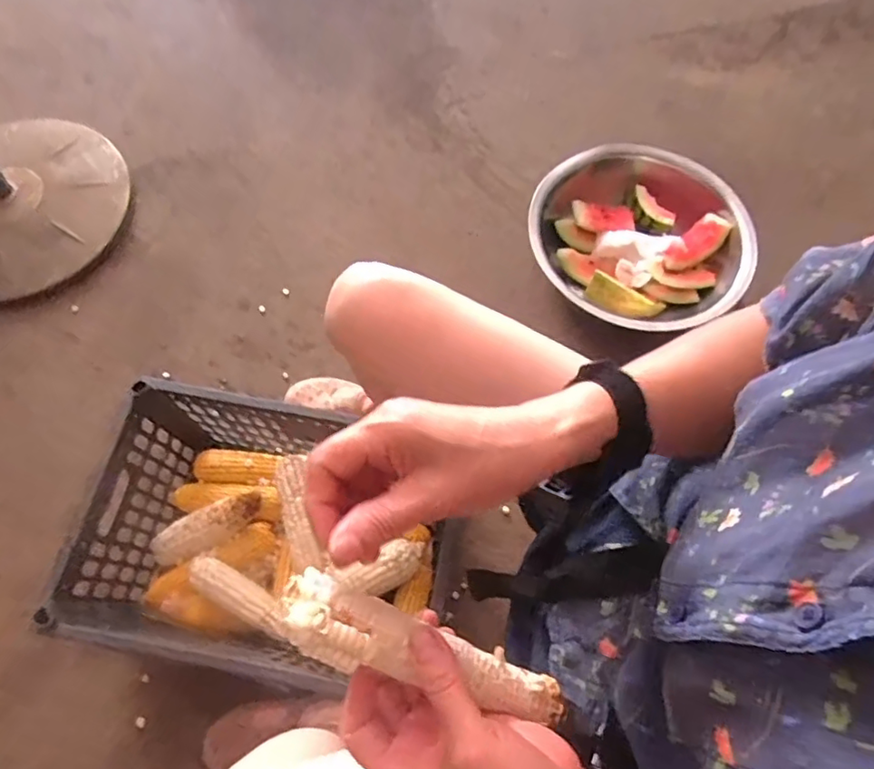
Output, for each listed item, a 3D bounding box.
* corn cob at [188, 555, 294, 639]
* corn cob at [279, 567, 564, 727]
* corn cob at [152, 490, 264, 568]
[{"bbox_3d":[-0.259,0.281,0.757,0.154,0.044,0.041,31,70,11],"label":"corn cob"},{"bbox_3d":[-0.002,0.151,0.316,0.176,0.029,0.035,31,67,-22],"label":"corn cob"},{"bbox_3d":[-0.324,0.202,0.800,0.171,0.039,0.053,-29,71,2],"label":"corn cob"}]

